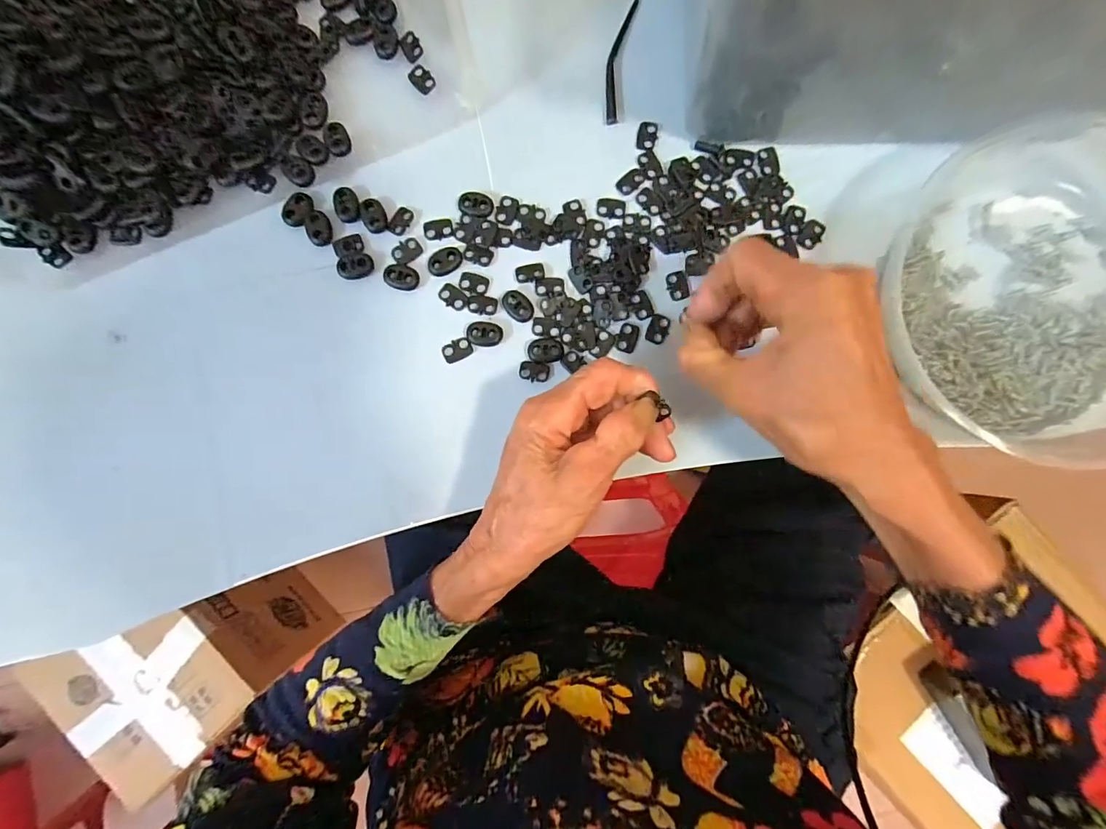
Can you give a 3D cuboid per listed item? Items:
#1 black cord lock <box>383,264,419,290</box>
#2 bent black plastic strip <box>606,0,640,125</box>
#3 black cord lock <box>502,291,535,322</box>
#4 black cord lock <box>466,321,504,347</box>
[{"bbox_3d":[-0.094,-0.085,0.293,0.021,0.004,0.015,14,87,1],"label":"black cord lock"},{"bbox_3d":[0.042,-0.227,0.304,0.013,0.006,0.082,10,85,1],"label":"bent black plastic strip"},{"bbox_3d":[-0.022,-0.068,0.295,0.015,0.004,0.022,-40,86,-3],"label":"black cord lock"},{"bbox_3d":[-0.042,-0.050,0.292,0.021,0.007,0.015,-1,85,0],"label":"black cord lock"}]

